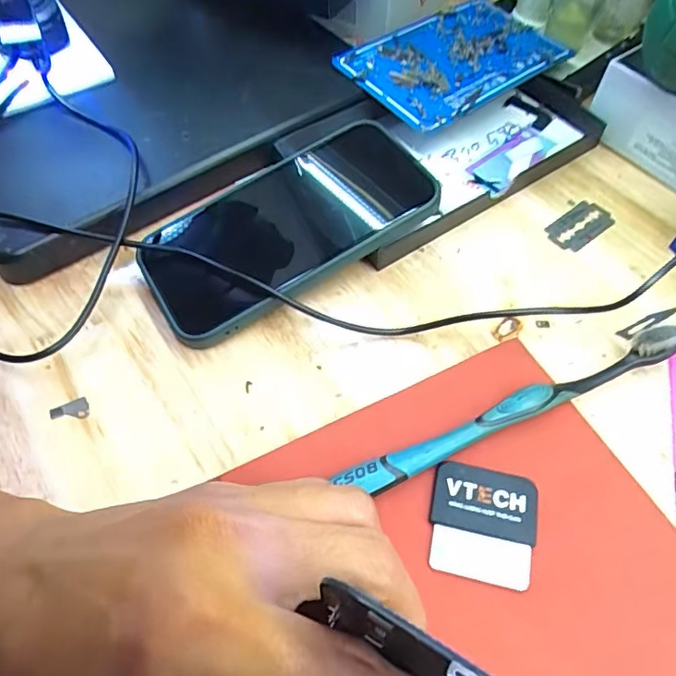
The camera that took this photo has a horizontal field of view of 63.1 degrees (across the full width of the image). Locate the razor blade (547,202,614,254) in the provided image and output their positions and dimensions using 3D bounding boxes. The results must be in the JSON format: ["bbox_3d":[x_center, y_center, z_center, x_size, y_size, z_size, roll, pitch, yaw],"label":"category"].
[{"bbox_3d":[0.134,-0.062,0.304,0.039,0.004,0.021,-34,67,-17],"label":"razor blade"}]

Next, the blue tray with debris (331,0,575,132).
[{"bbox_3d":[0.077,-0.178,0.350,0.135,0.008,0.076,-32,73,-22],"label":"blue tray with debris"}]

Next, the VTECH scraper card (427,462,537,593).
[{"bbox_3d":[0.055,0.071,0.211,0.039,0.004,0.042,9,58,8],"label":"VTECH scraper card"}]

